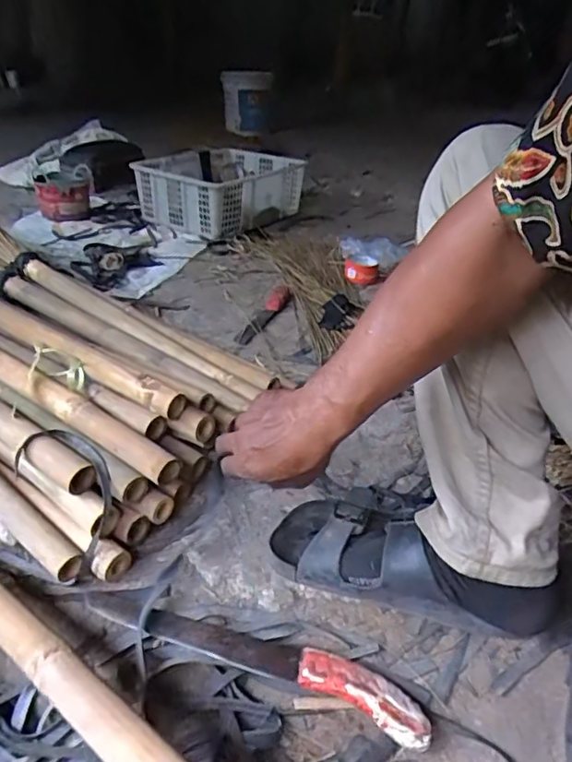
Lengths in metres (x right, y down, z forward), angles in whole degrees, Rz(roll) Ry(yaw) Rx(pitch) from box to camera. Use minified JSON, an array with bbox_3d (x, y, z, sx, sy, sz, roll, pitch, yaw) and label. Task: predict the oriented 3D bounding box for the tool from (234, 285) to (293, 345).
[{"bbox_3d":[-0.038,-0.149,1.211,0.051,0.024,0.302,12,32,13],"label":"tool"}]

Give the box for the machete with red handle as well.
[{"bbox_3d":[-0.034,0.264,0.562,0.344,0.024,0.054,14,32,17],"label":"machete with red handle"}]

